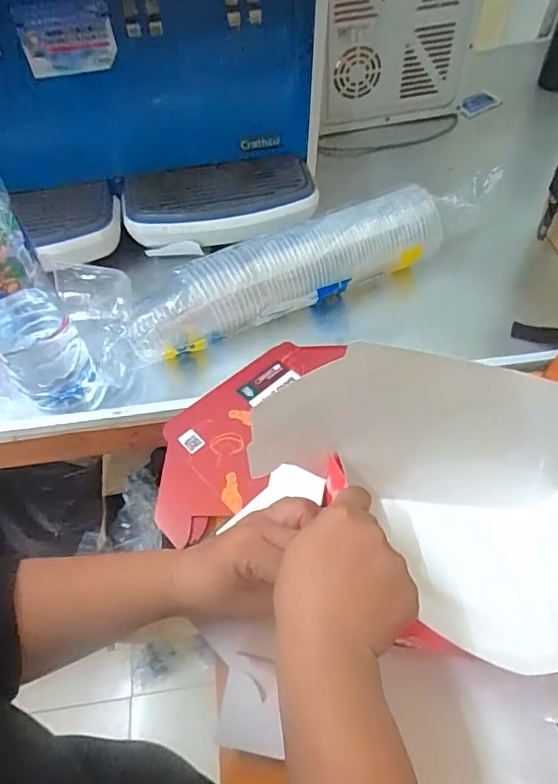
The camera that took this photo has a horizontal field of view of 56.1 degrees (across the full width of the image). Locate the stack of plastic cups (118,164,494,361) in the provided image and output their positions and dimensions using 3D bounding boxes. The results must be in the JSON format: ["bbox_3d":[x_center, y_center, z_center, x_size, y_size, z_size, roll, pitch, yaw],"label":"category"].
[{"bbox_3d":[0.039,-0.163,0.648,0.472,0.075,0.083,-23,57,-13],"label":"stack of plastic cups"}]

